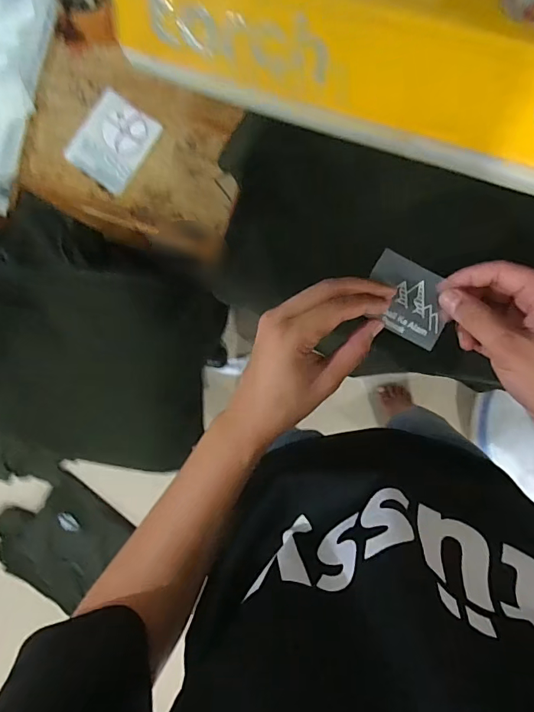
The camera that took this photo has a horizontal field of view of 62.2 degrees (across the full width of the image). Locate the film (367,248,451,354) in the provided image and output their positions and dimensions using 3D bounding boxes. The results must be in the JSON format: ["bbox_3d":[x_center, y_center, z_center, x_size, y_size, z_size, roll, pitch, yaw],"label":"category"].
[{"bbox_3d":[0.101,-0.040,0.317,0.061,0.004,0.052,27,94,-1],"label":"film"}]

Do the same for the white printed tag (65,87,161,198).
[{"bbox_3d":[-0.191,-0.266,0.551,0.086,0.005,0.101,36,94,2],"label":"white printed tag"}]

